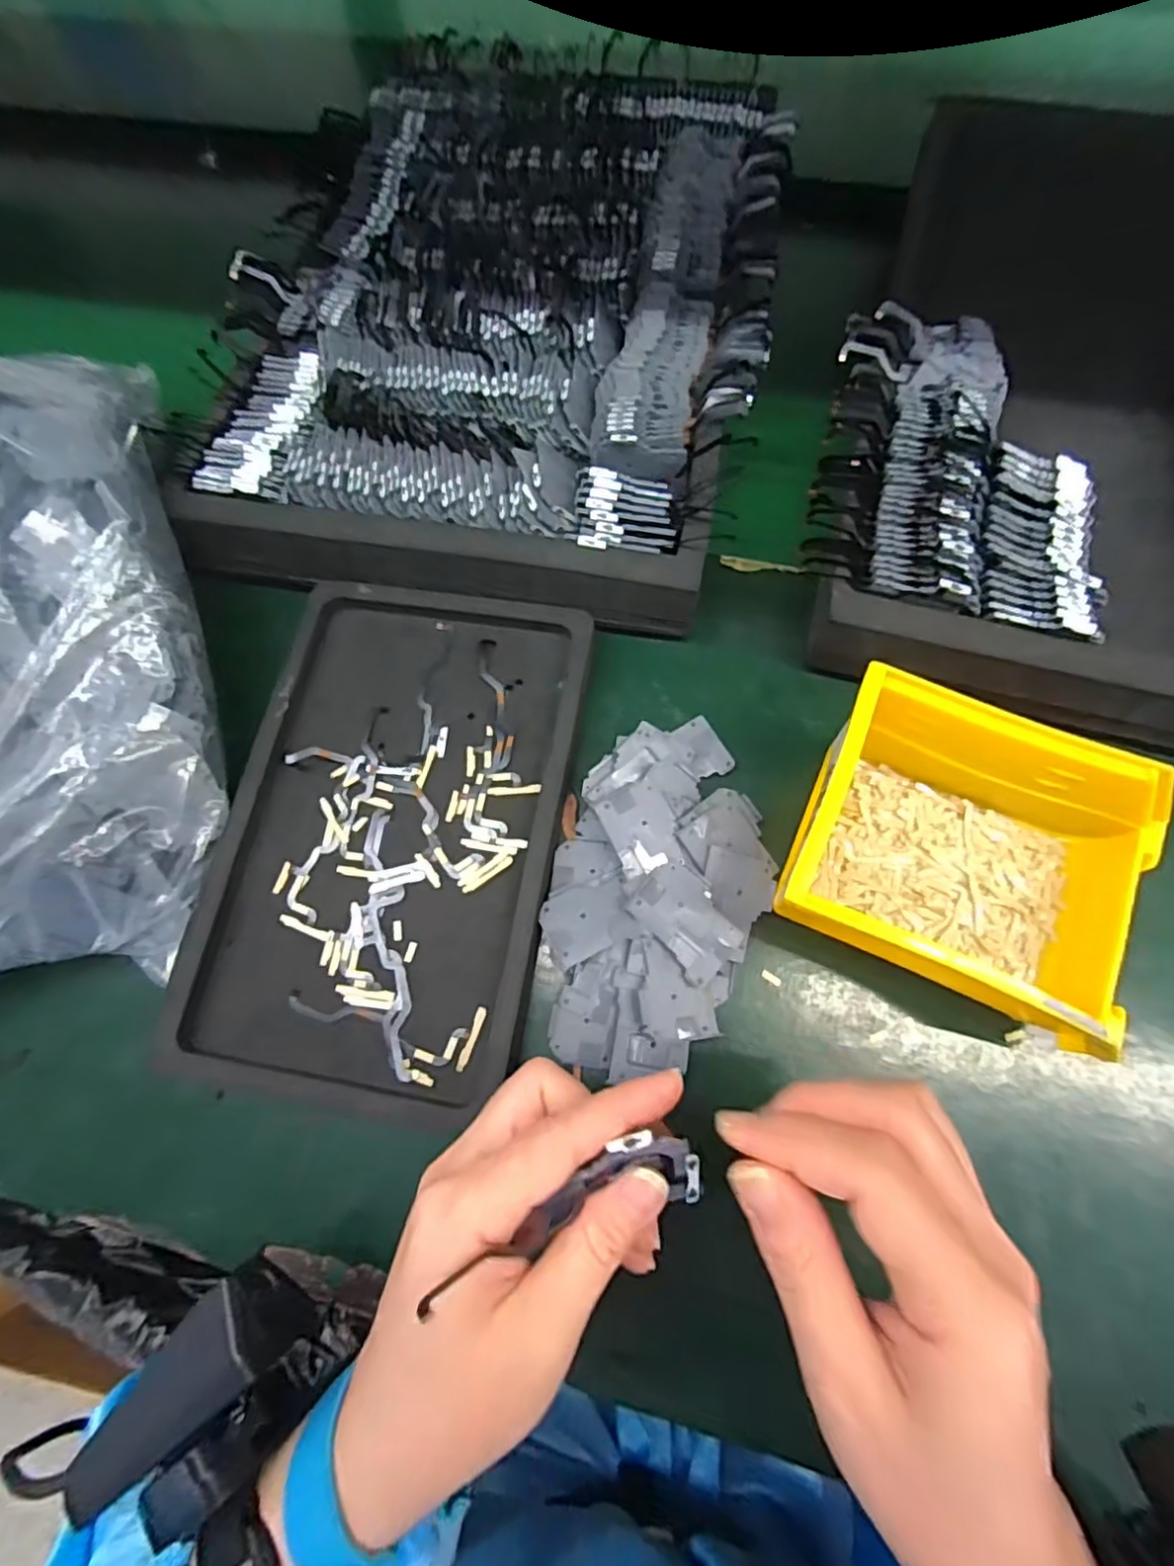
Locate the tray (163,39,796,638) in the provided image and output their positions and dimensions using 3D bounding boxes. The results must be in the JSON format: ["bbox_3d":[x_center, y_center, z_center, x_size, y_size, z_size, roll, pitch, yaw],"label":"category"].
[{"bbox_3d":[-0.048,-0.301,0.400,0.309,0.039,0.438,9,72,5],"label":"tray"}]

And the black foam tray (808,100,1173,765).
[{"bbox_3d":[0.303,-0.225,0.354,0.319,0.053,0.441,14,73,6],"label":"black foam tray"}]

